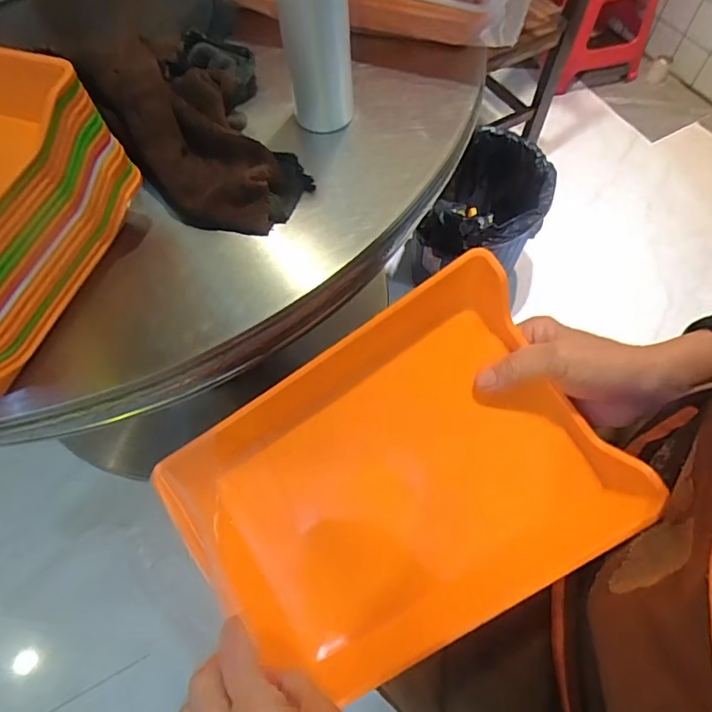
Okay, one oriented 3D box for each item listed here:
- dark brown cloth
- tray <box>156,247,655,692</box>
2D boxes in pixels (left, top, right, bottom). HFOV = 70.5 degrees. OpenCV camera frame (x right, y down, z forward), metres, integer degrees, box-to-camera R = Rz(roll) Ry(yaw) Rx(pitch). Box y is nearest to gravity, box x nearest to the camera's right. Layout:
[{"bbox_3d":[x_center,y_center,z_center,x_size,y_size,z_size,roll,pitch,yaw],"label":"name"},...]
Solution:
[{"bbox_3d":[-0.132,-0.200,0.408,0.130,0.062,0.232,-20,63,-8],"label":"dark brown cloth"},{"bbox_3d":[0.025,0.094,0.349,0.281,0.060,0.207,-34,78,4],"label":"tray"}]

